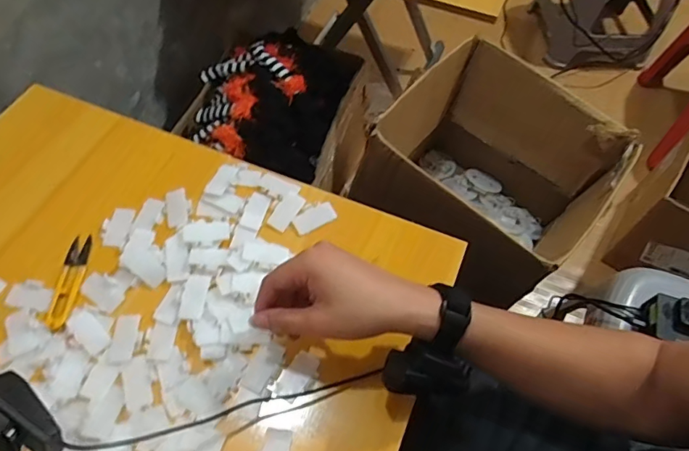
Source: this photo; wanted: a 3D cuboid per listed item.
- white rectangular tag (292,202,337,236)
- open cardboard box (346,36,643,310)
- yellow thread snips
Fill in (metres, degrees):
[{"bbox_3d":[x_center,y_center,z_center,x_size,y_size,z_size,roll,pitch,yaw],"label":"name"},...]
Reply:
[{"bbox_3d":[-0.034,-0.009,0.551,0.048,0.004,0.024,-28,75,-16],"label":"white rectangular tag"},{"bbox_3d":[0.209,-0.062,0.735,0.281,0.259,0.294,36,64,18],"label":"open cardboard box"},{"bbox_3d":[-0.280,0.056,0.504,0.025,0.010,0.107,-3,59,-3],"label":"yellow thread snips"}]

